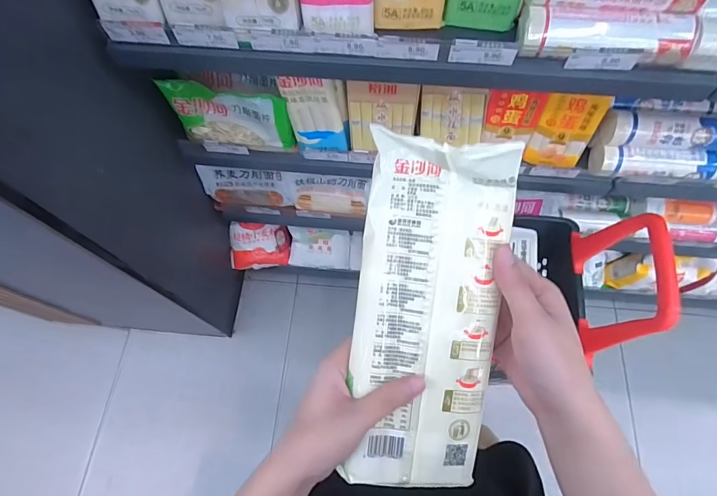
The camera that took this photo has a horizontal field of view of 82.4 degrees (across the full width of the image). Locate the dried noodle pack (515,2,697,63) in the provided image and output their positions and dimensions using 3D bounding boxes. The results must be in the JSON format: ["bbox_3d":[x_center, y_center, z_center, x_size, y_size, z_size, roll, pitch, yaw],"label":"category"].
[{"bbox_3d":[0.372,-0.324,0.618,0.244,0.054,0.053,7,68,4],"label":"dried noodle pack"}]

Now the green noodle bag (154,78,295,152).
[{"bbox_3d":[-0.275,-0.284,0.894,0.260,0.133,0.054,12,68,6],"label":"green noodle bag"}]

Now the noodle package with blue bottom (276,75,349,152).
[{"bbox_3d":[-0.088,-0.278,0.853,0.116,0.195,0.035,-2,67,0],"label":"noodle package with blue bottom"}]

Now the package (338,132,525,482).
[{"bbox_3d":[0.055,0.051,0.325,0.111,0.030,0.275,5,93,4],"label":"package"}]

